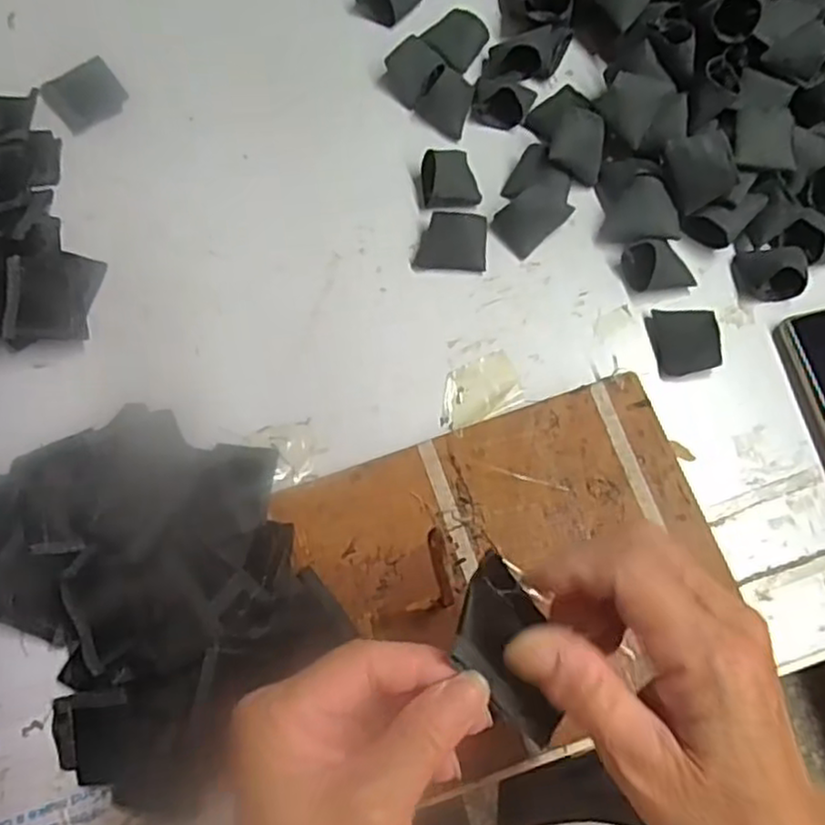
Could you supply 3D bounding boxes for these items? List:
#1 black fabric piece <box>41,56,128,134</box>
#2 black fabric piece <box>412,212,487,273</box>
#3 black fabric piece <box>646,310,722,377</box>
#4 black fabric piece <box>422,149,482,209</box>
[{"bbox_3d":[-0.236,-0.229,0.514,0.050,0.004,0.049,-36,81,-16],"label":"black fabric piece"},{"bbox_3d":[0.025,-0.111,0.462,0.046,0.017,0.033,1,72,2],"label":"black fabric piece"},{"bbox_3d":[0.168,-0.045,0.438,0.036,0.017,0.044,-7,72,-1],"label":"black fabric piece"},{"bbox_3d":[0.025,-0.159,0.475,0.037,0.020,0.045,-4,72,0],"label":"black fabric piece"}]

